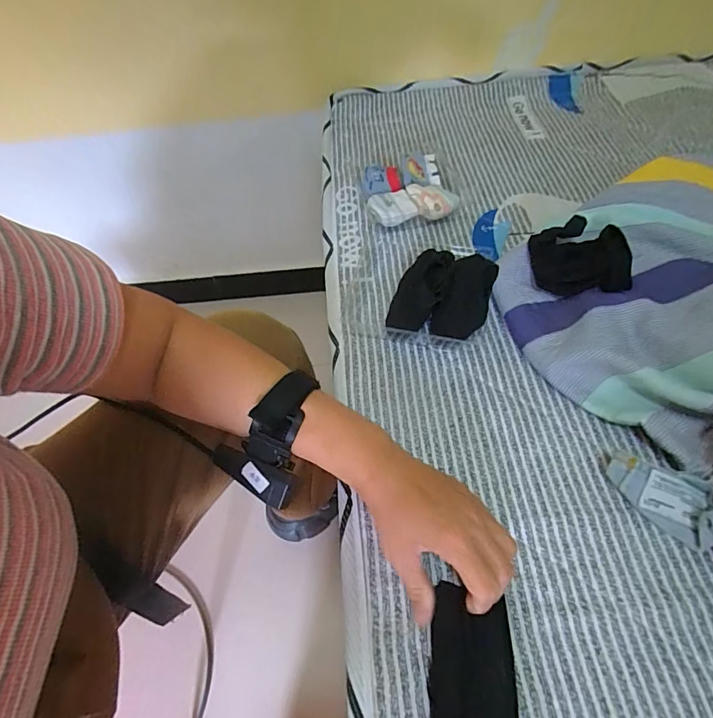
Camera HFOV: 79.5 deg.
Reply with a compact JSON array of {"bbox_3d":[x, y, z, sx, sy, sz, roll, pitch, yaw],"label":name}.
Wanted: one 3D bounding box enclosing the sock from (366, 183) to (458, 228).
[{"bbox_3d":[0.071,-0.191,0.540,0.107,0.029,0.056,-20,57,-11],"label":"sock"}]

